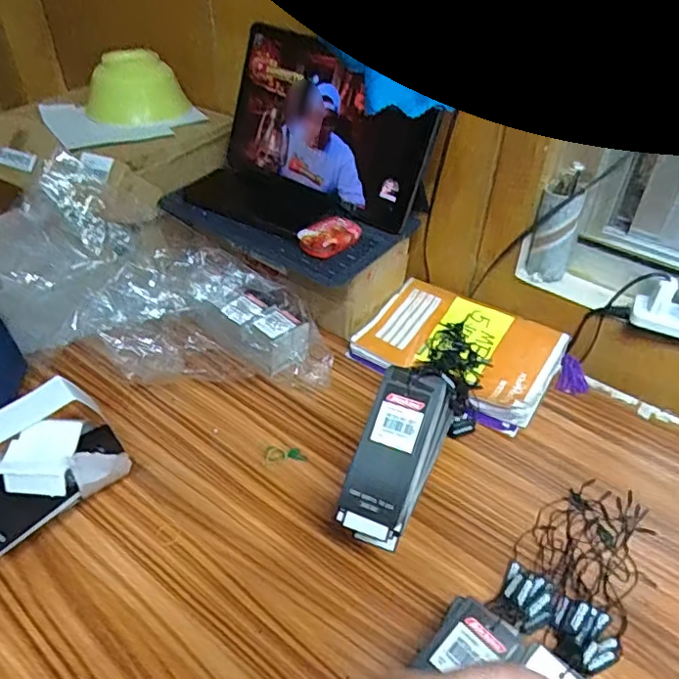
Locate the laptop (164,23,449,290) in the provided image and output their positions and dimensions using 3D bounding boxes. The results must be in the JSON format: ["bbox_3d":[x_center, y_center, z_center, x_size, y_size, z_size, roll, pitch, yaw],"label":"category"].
[{"bbox_3d":[-0.056,-0.204,0.639,0.275,0.159,0.184,31,49,29],"label":"laptop"}]

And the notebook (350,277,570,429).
[{"bbox_3d":[0.136,0.007,0.653,0.207,0.028,0.146,26,46,25],"label":"notebook"}]

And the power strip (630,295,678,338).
[{"bbox_3d":[0.329,-0.020,0.575,0.072,0.023,0.034,27,47,26],"label":"power strip"}]

